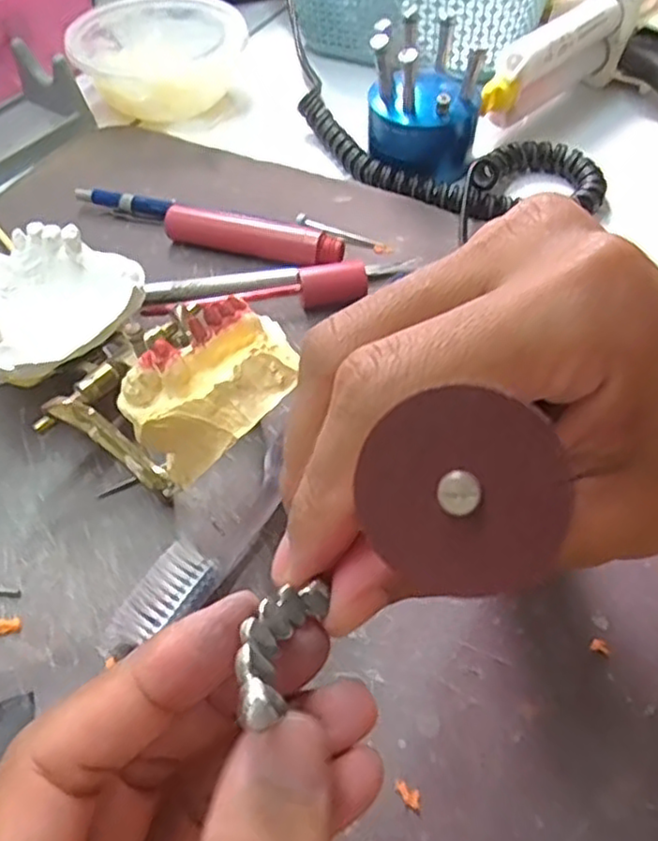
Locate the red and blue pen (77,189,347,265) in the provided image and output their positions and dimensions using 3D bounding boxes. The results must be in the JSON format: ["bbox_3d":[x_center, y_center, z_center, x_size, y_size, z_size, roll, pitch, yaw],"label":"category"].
[{"bbox_3d":[-0.062,-0.095,0.335,0.142,0.018,0.018,20,55,15],"label":"red and blue pen"}]

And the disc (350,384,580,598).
[{"bbox_3d":[0.016,0.009,0.083,0.024,0.025,0.004,12,9,13],"label":"disc"}]

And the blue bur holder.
[{"bbox_3d":[0.051,-0.169,0.358,0.057,0.065,0.052,7,53,6],"label":"blue bur holder"}]

